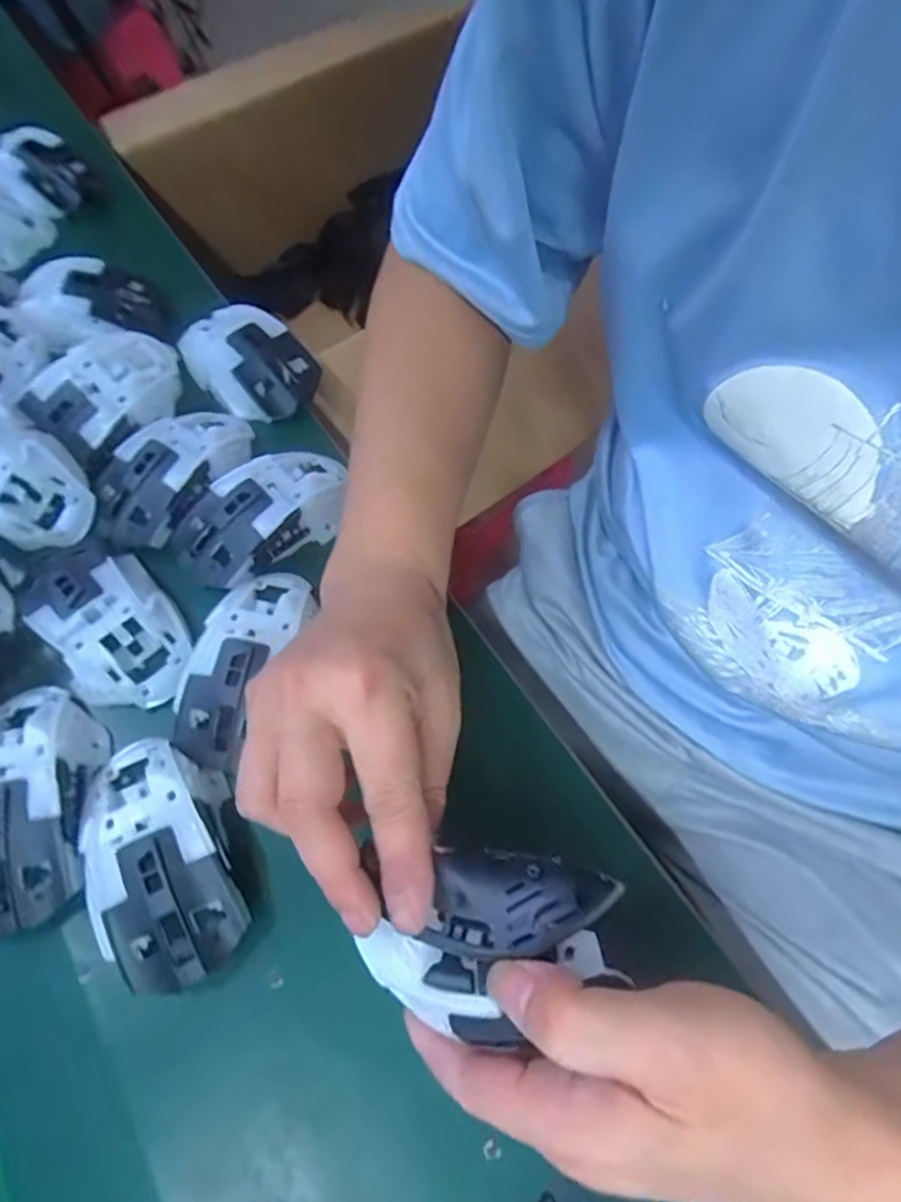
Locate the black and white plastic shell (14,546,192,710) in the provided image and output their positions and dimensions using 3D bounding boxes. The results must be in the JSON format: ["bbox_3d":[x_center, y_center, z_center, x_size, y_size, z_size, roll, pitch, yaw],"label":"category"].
[{"bbox_3d":[-0.194,0.005,0.354,0.062,0.026,0.114,-39,70,-16],"label":"black and white plastic shell"}]

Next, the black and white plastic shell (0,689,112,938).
[{"bbox_3d":[-0.209,0.096,0.311,0.061,0.034,0.113,-12,65,-5],"label":"black and white plastic shell"}]

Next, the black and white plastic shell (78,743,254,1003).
[{"bbox_3d":[-0.136,0.117,0.302,0.062,0.033,0.114,-19,66,-7],"label":"black and white plastic shell"}]

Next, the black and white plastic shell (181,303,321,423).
[{"bbox_3d":[-0.141,-0.169,0.452,0.100,0.030,0.065,39,71,18],"label":"black and white plastic shell"}]

